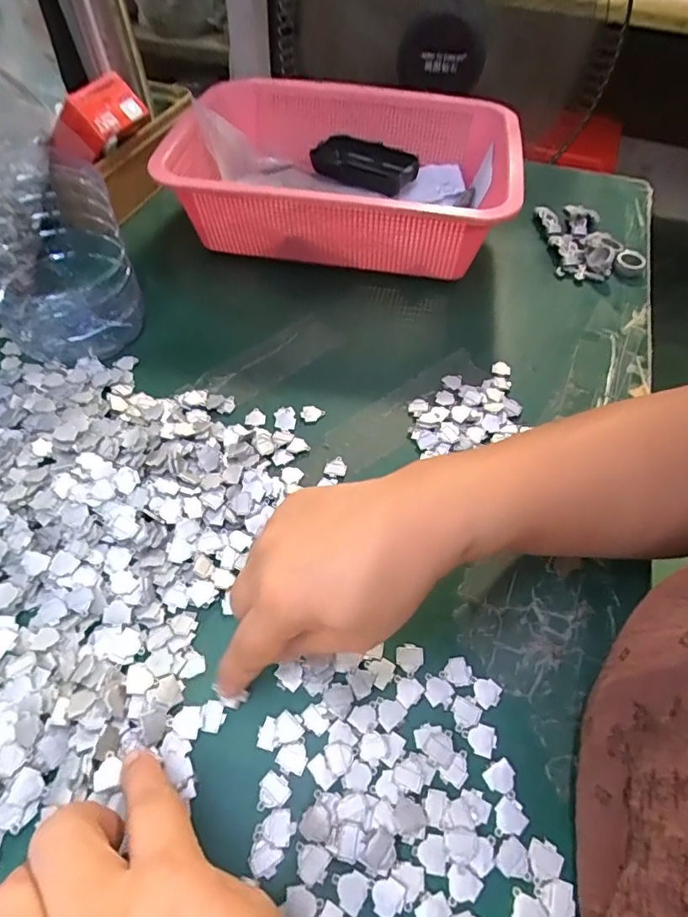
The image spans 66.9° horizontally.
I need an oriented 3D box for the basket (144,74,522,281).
[{"bbox_3d":[0.002,-0.255,0.484,0.282,0.095,0.206,9,54,4],"label":"basket"}]

